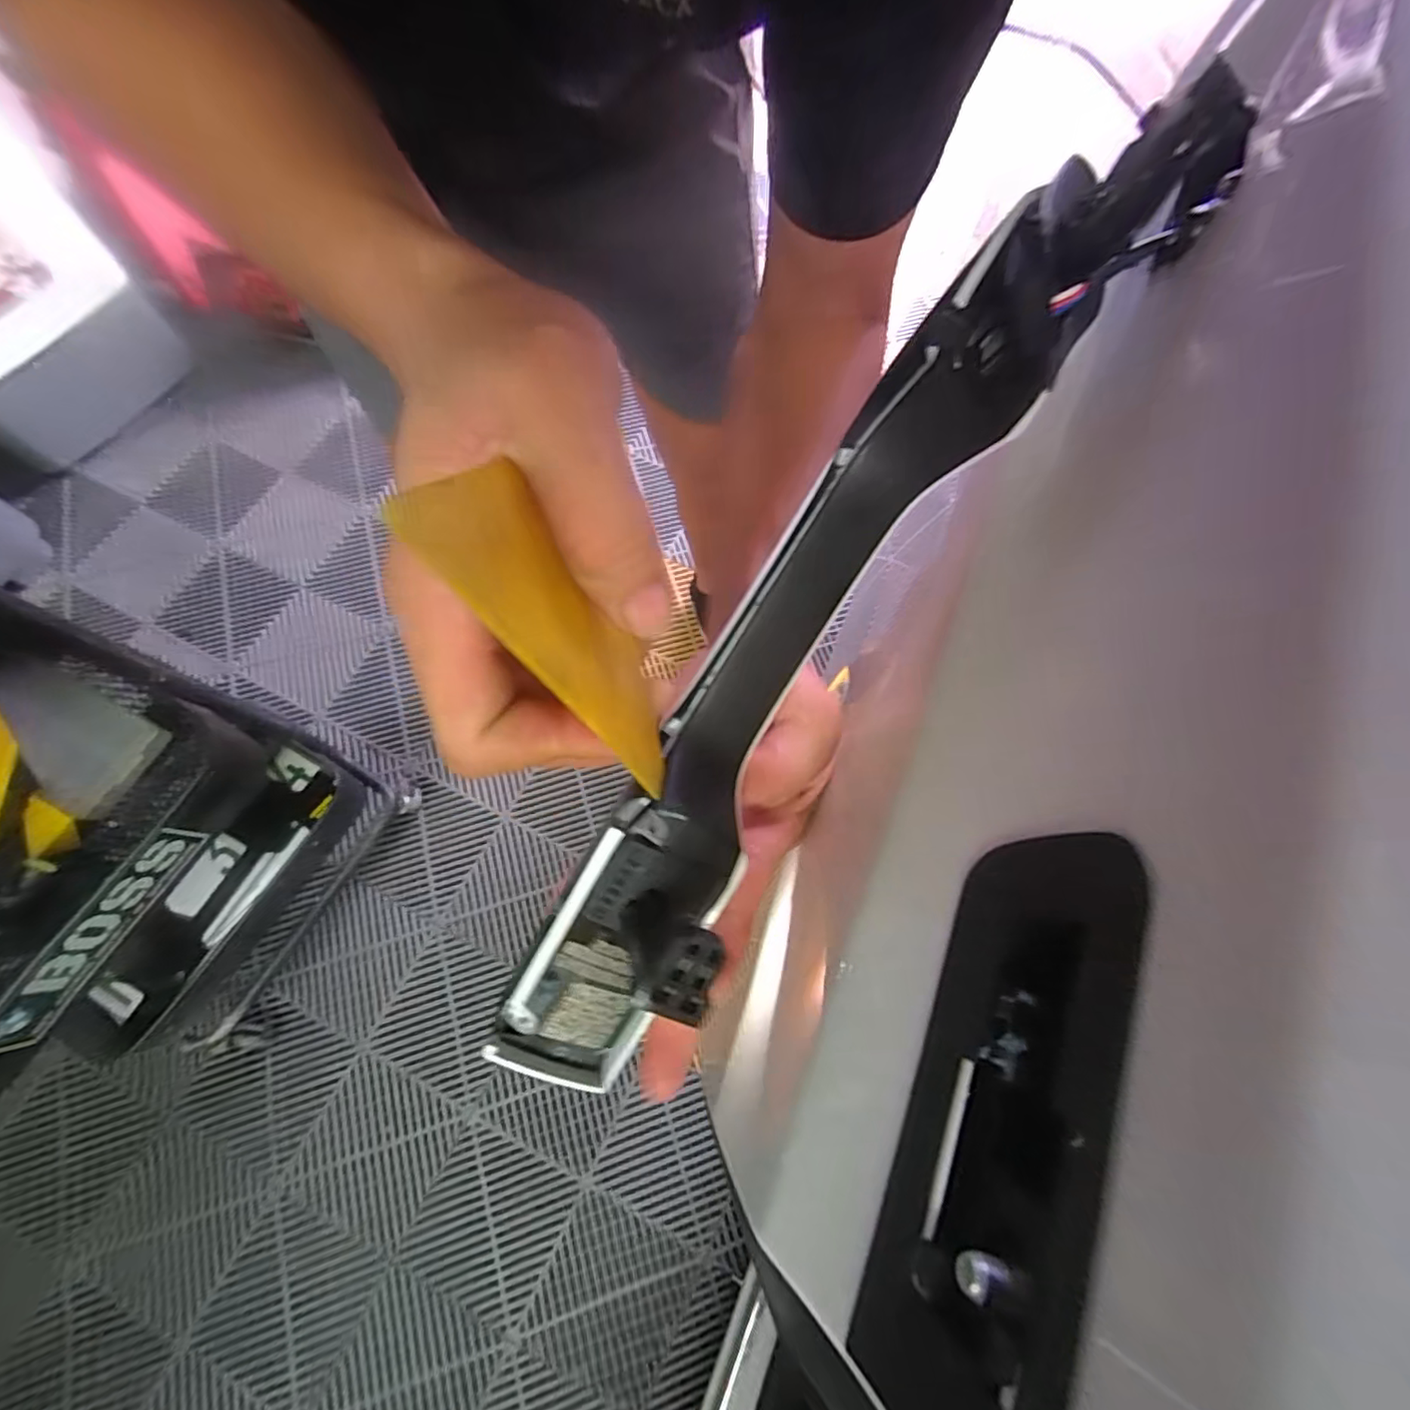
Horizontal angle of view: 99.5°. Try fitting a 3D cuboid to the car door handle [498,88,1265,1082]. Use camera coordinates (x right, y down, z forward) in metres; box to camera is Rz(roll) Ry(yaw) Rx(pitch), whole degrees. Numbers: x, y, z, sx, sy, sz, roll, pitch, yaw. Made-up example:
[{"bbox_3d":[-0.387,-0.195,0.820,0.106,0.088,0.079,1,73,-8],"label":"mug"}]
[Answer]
[{"bbox_3d":[0.030,-0.015,0.176,0.052,0.052,0.293,33,95,12],"label":"car door handle"}]

